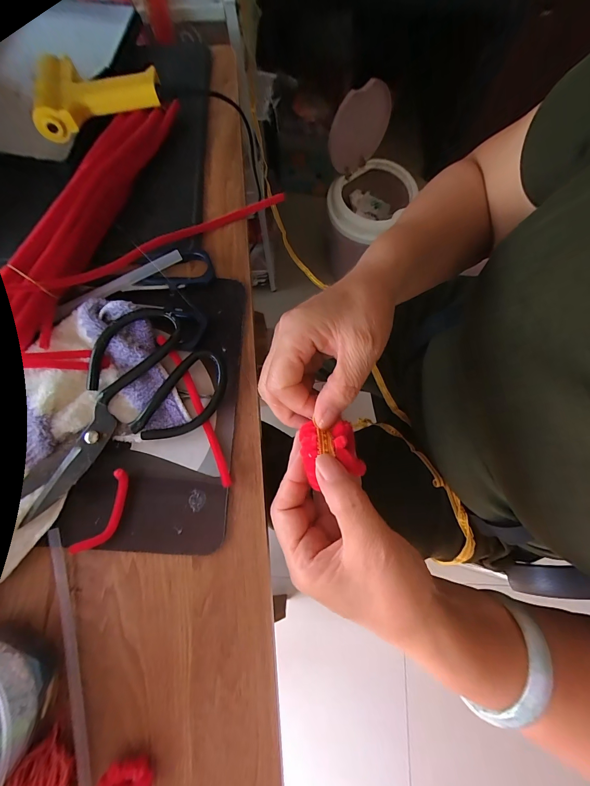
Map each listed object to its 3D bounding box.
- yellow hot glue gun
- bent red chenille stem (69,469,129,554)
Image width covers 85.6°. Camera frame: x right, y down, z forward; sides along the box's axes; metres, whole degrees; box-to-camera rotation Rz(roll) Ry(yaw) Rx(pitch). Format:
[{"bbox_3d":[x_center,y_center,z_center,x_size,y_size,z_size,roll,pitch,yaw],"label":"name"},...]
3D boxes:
[{"bbox_3d":[-0.202,-0.314,0.323,0.120,0.025,0.101,-15,76,-3],"label":"yellow hot glue gun"},{"bbox_3d":[-0.151,0.098,0.255,0.023,0.010,0.071,27,78,7],"label":"bent red chenille stem"}]

